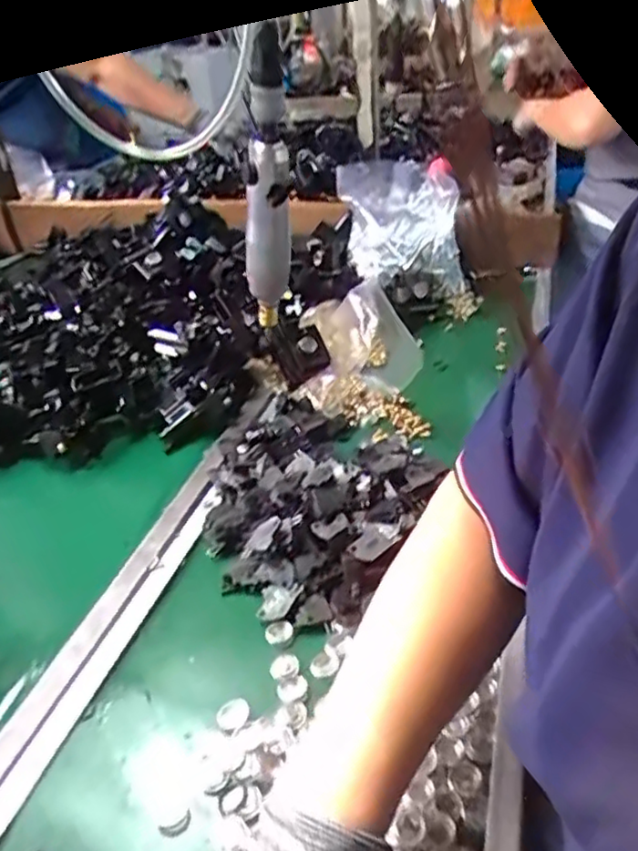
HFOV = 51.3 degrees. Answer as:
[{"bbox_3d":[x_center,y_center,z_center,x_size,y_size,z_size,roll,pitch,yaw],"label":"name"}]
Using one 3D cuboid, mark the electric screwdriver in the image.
[{"bbox_3d":[-0.048,-0.210,0.595,0.051,0.245,0.045,-5,32,1],"label":"electric screwdriver"}]

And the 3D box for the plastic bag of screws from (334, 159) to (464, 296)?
[{"bbox_3d":[0.115,-0.277,0.945,0.162,0.150,0.185,-4,32,3],"label":"plastic bag of screws"}]

